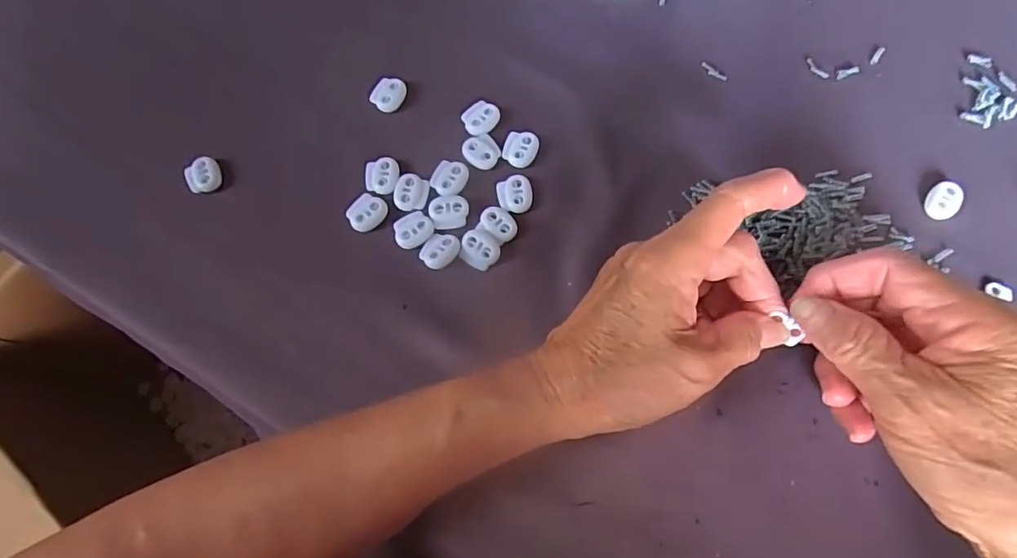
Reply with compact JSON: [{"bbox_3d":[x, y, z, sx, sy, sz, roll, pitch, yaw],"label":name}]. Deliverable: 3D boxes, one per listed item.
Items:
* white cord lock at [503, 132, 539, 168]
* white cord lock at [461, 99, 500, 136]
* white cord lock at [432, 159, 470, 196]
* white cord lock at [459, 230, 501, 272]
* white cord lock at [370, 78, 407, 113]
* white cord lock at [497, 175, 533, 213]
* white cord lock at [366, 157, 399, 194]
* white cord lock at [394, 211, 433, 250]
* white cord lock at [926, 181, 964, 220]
[{"bbox_3d":[0.007,-0.076,0.301,0.019,0.004,0.021,14,74,6],"label":"white cord lock"},{"bbox_3d":[-0.016,-0.096,0.308,0.022,0.004,0.019,-39,75,-10],"label":"white cord lock"},{"bbox_3d":[-0.033,-0.059,0.297,0.019,0.004,0.021,29,76,10],"label":"white cord lock"},{"bbox_3d":[-0.016,-0.016,0.283,0.021,0.004,0.019,25,75,9],"label":"white cord lock"},{"bbox_3d":[-0.073,-0.113,0.318,0.019,0.004,0.023,23,75,9],"label":"white cord lock"},{"bbox_3d":[0.004,-0.049,0.293,0.020,0.004,0.023,1,73,2],"label":"white cord lock"},{"bbox_3d":[-0.073,-0.061,0.301,0.019,0.004,0.022,-3,72,1],"label":"white cord lock"},{"bbox_3d":[-0.053,-0.028,0.289,0.022,0.004,0.020,-30,74,-7],"label":"white cord lock"},{"bbox_3d":[0.237,-0.043,0.283,0.021,0.007,0.016,-43,76,-11],"label":"white cord lock"}]

